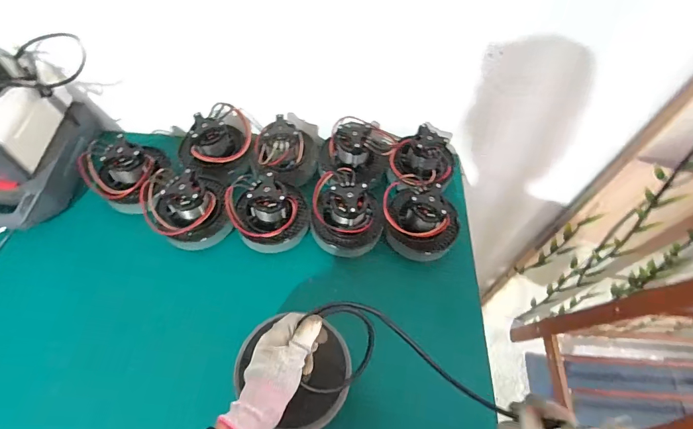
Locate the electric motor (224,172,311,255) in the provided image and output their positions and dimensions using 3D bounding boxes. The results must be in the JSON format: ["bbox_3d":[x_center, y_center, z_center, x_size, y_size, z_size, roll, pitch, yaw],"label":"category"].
[{"bbox_3d":[-0.132,-0.015,0.649,0.133,0.092,0.125,2,58,-3],"label":"electric motor"}]

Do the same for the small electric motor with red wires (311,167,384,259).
[{"bbox_3d":[0.003,-0.009,0.652,0.125,0.090,0.128,9,58,2],"label":"small electric motor with red wires"}]

